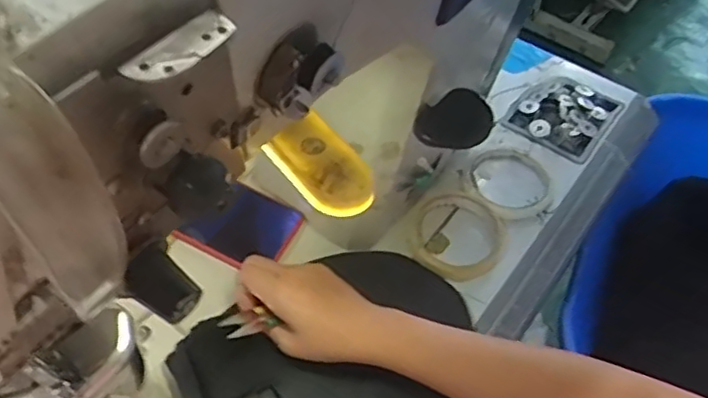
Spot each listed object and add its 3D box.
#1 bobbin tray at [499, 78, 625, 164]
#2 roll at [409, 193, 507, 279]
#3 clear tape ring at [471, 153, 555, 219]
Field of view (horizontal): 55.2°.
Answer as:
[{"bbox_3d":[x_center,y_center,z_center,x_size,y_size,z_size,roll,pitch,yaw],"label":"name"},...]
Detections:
[{"bbox_3d":[0.235,-0.097,0.755,0.102,0.019,0.106,33,57,21],"label":"bobbin tray"},{"bbox_3d":[0.099,0.036,0.647,0.090,0.014,0.091,2,52,-2],"label":"roll"},{"bbox_3d":[0.159,-0.015,0.685,0.084,0.018,0.087,2,52,-2],"label":"clear tape ring"}]

